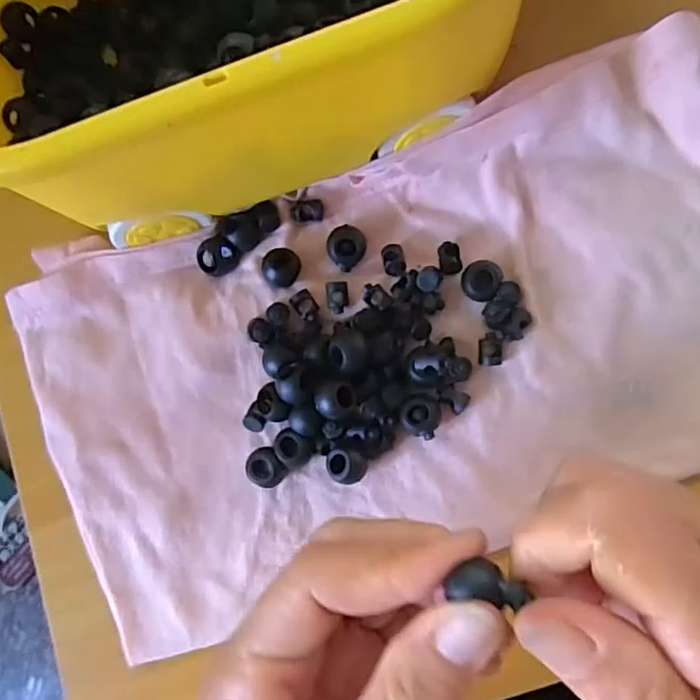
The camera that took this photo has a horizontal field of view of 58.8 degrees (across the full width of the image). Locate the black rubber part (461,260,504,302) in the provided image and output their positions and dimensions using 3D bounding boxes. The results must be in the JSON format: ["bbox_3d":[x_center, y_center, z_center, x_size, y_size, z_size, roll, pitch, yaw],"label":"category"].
[{"bbox_3d":[0.050,-0.027,0.236,0.014,0.009,0.015,-1,84,7],"label":"black rubber part"}]

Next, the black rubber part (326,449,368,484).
[{"bbox_3d":[-0.001,0.043,0.234,0.015,0.012,0.012,22,87,9],"label":"black rubber part"}]

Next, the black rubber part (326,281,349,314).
[{"bbox_3d":[-0.005,-0.021,0.245,0.008,0.005,0.012,-3,84,7],"label":"black rubber part"}]

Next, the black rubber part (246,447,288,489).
[{"bbox_3d":[-0.032,0.045,0.240,0.014,0.010,0.015,-1,84,7],"label":"black rubber part"}]

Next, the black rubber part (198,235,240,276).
[{"bbox_3d":[-0.054,-0.038,0.252,0.016,0.008,0.014,-10,83,6],"label":"black rubber part"}]

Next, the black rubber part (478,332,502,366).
[{"bbox_3d":[0.053,0.000,0.235,0.009,0.006,0.012,2,84,8],"label":"black rubber part"}]

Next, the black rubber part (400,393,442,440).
[{"bbox_3d":[0.027,0.024,0.233,0.015,0.008,0.015,-1,84,7],"label":"black rubber part"}]

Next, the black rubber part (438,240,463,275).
[{"bbox_3d":[0.039,-0.036,0.243,0.008,0.006,0.015,-9,83,7],"label":"black rubber part"}]

